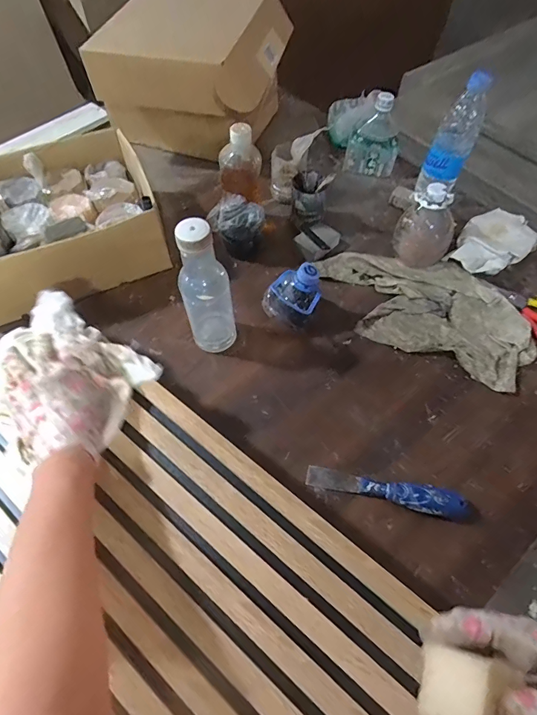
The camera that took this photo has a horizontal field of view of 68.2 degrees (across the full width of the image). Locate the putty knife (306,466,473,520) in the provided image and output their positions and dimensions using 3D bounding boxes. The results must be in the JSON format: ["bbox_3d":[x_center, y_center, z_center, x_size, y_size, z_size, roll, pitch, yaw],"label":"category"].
[{"bbox_3d":[0.142,0.161,0.478,0.186,0.029,0.031,10,59,7],"label":"putty knife"}]

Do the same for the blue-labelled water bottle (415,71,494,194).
[{"bbox_3d":[0.325,-0.383,0.696,0.071,0.204,0.065,26,64,16],"label":"blue-labelled water bottle"}]

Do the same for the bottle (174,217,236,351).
[{"bbox_3d":[-0.082,-0.084,0.526,0.053,0.211,0.060,12,61,9],"label":"bottle"}]

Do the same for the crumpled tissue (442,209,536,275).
[{"bbox_3d":[0.375,-0.188,0.655,0.111,0.055,0.124,32,66,19],"label":"crumpled tissue"}]

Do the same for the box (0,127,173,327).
[{"bbox_3d":[-0.350,-0.225,0.633,0.297,0.121,0.259,-22,60,-12],"label":"box"}]

